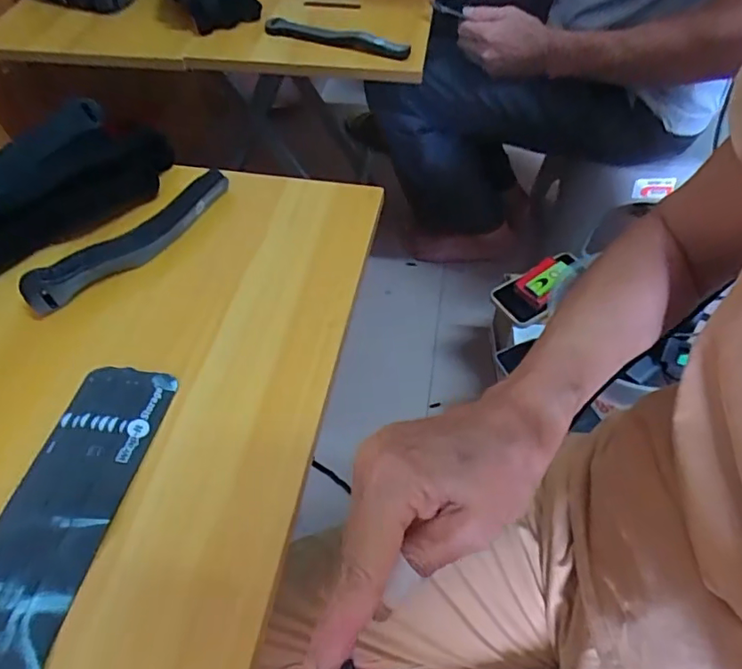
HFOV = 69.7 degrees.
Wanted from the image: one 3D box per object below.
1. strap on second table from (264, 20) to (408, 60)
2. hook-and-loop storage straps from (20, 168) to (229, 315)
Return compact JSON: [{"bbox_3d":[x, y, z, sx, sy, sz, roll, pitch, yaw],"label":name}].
[{"bbox_3d":[-0.040,-0.361,0.647,0.184,0.025,0.021,18,55,13],"label":"strap on second table"},{"bbox_3d":[-0.191,-0.082,0.443,0.034,0.028,0.191,32,59,21],"label":"hook-and-loop storage straps"}]

